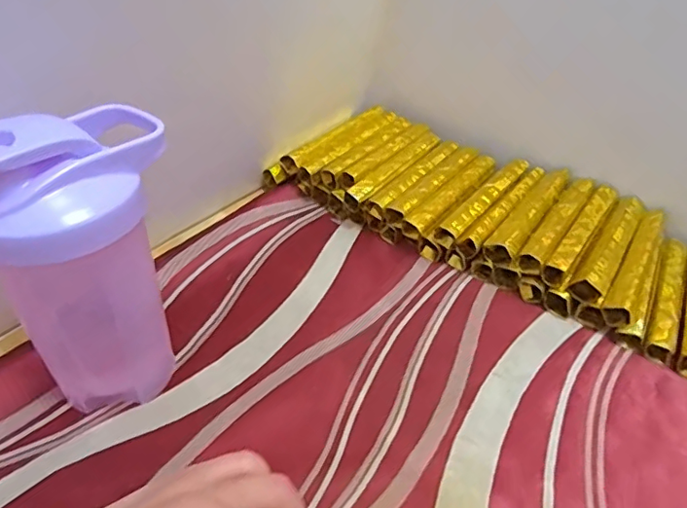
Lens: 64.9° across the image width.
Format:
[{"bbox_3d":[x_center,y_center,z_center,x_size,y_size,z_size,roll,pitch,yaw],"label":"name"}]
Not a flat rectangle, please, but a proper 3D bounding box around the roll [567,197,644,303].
[{"bbox_3d":[0.216,-0.007,0.434,0.024,0.017,0.129,26,46,27],"label":"roll"}]

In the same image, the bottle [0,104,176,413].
[{"bbox_3d":[-0.142,0.008,0.315,0.101,0.181,0.076,-27,48,-29],"label":"bottle"}]

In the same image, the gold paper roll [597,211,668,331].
[{"bbox_3d":[0.230,0.007,0.421,0.023,0.020,0.127,25,46,26],"label":"gold paper roll"}]

